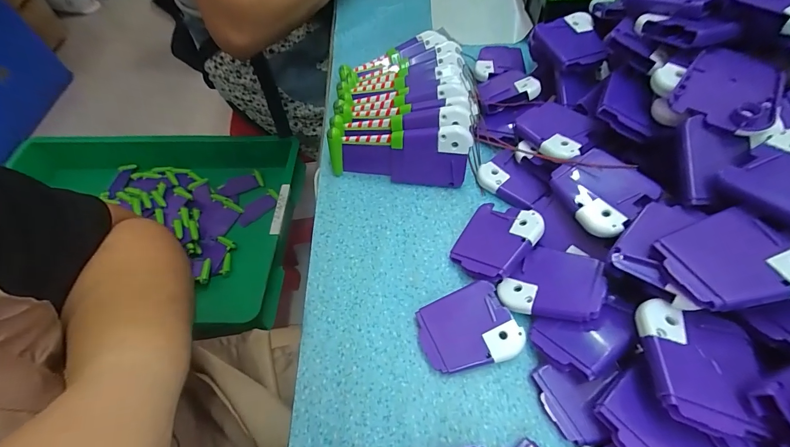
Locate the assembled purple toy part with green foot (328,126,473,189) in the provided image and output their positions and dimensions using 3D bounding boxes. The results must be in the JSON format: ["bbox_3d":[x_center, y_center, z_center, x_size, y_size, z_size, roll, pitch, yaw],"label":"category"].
[{"bbox_3d":[0.003,-0.063,0.302,0.120,0.049,0.019,10,27,11],"label":"assembled purple toy part with green foot"}]

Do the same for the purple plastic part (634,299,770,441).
[{"bbox_3d":[0.155,0.072,0.179,0.050,0.006,0.059,15,55,13],"label":"purple plastic part"}]

